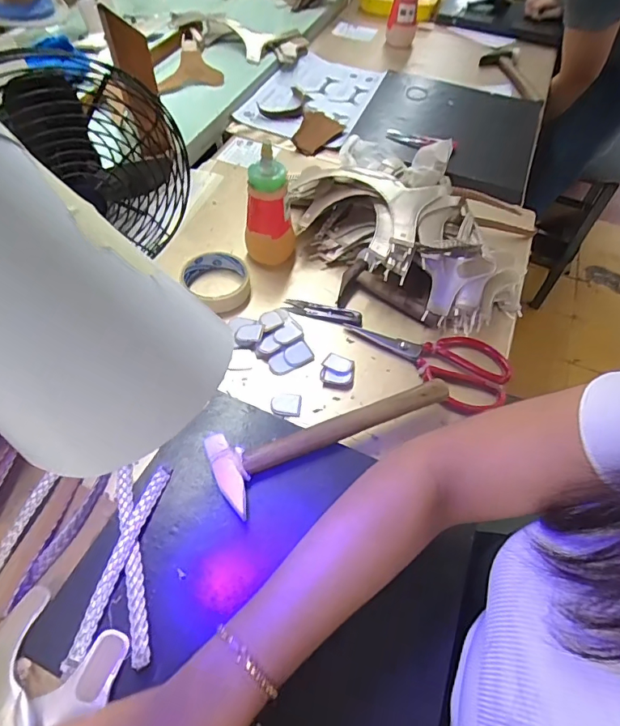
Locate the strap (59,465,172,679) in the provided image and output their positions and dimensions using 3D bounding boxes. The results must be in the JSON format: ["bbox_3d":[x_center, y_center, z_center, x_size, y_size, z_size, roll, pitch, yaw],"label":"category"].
[{"bbox_3d":[-0.158,0.163,0.390,0.015,0.006,0.165,14,56,7],"label":"strap"}]

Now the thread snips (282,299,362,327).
[{"bbox_3d":[0.016,-0.065,0.589,0.099,0.009,0.021,14,56,7],"label":"thread snips"}]

